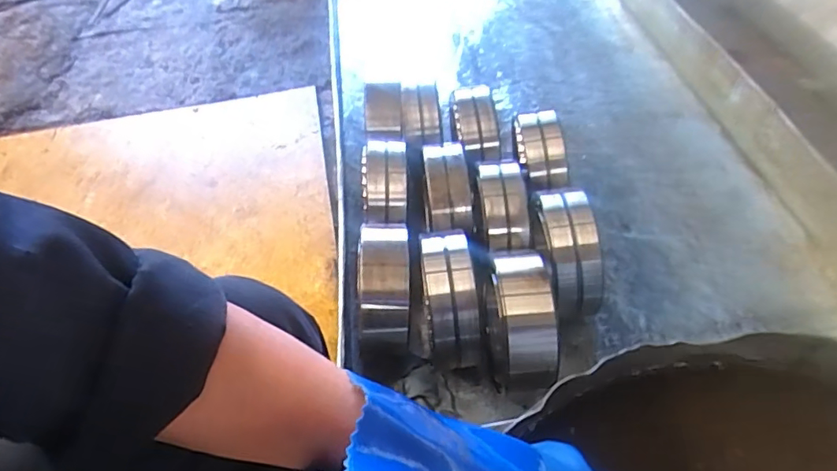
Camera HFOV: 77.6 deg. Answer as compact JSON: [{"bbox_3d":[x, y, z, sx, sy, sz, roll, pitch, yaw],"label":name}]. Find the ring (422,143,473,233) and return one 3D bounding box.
[{"bbox_3d":[0.042,-0.072,0.755,0.064,0.118,0.130,-3,49,2],"label":"ring"}]

